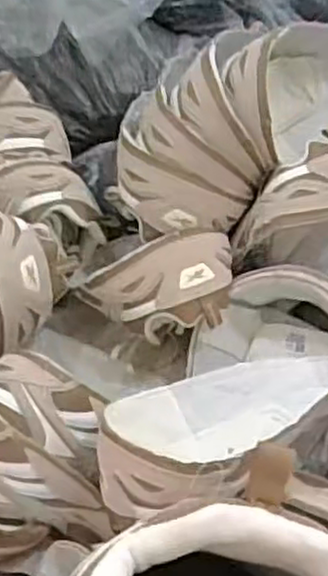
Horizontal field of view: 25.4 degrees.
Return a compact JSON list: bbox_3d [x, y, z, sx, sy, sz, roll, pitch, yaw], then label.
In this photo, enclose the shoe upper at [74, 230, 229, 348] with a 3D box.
[{"bbox_3d":[-0.009,-0.004,0.754,0.164,0.073,0.098,-7,52,0],"label":"shoe upper"}]

